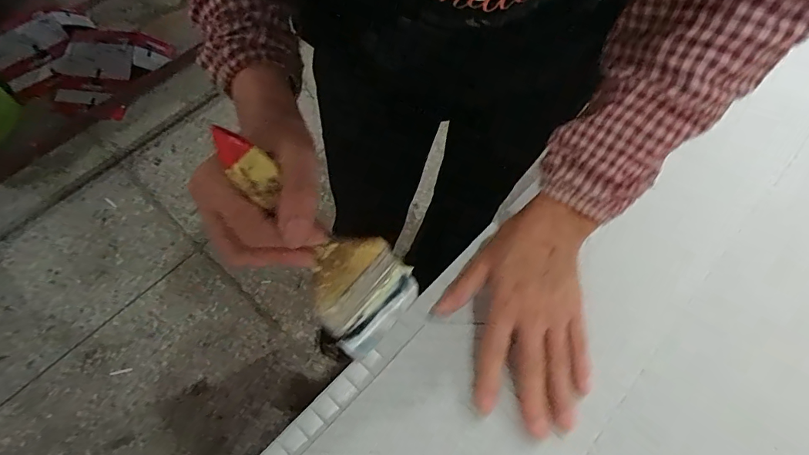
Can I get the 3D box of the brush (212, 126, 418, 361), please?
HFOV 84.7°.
[{"bbox_3d":[-0.054,0.015,0.294,0.022,0.191,0.070,5,53,40],"label":"brush"}]

